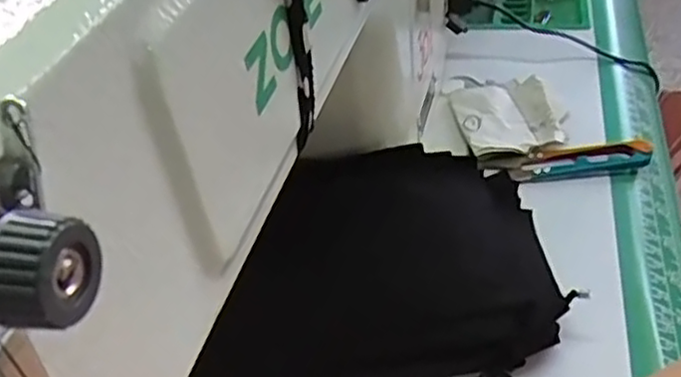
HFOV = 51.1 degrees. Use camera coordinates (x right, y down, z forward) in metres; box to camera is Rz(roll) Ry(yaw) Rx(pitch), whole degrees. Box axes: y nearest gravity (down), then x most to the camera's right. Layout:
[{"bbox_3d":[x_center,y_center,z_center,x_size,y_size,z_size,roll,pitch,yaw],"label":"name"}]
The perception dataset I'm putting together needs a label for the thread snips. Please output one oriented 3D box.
[{"bbox_3d":[0.130,-0.015,0.412,0.092,0.014,0.023,-4,39,5],"label":"thread snips"}]

